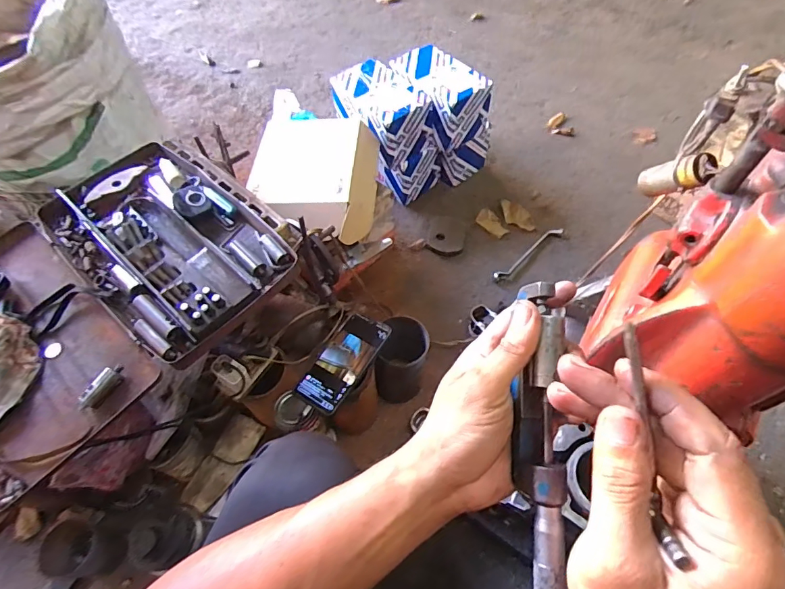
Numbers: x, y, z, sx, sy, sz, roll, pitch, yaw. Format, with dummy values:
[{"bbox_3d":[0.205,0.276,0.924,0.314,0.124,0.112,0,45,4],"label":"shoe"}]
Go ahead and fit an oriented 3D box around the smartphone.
[{"bbox_3d":[-0.077,0.102,0.702,0.078,0.015,0.165,28,62,18],"label":"smartphone"}]

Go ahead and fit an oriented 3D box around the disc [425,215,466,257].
[{"bbox_3d":[0.130,-0.144,1.077,0.087,0.007,0.104,12,58,9],"label":"disc"}]

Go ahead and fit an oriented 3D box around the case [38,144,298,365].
[{"bbox_3d":[-0.320,-0.080,0.624,0.372,0.046,0.224,34,65,21],"label":"case"}]

